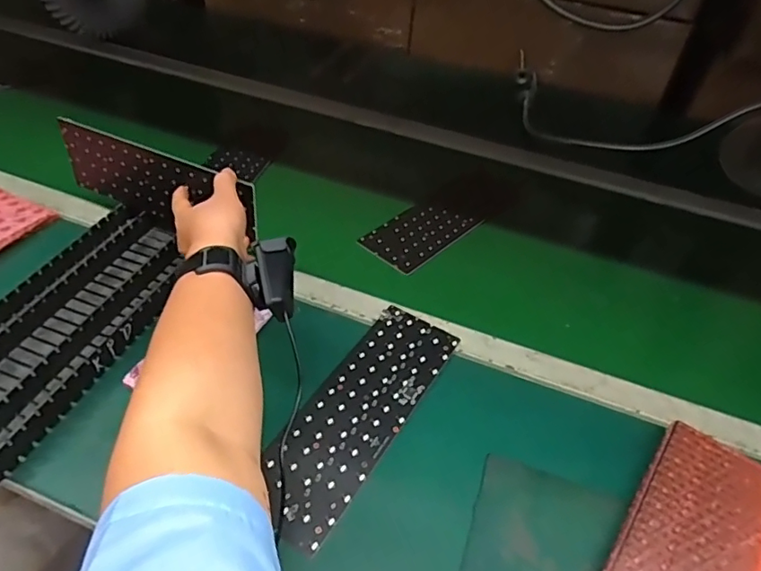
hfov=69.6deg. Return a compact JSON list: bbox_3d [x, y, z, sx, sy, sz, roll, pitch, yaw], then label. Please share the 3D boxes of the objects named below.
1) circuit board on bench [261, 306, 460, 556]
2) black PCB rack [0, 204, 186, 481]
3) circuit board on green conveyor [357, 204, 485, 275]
[{"bbox_3d":[-0.021,0.121,0.545,0.088,0.006,0.274,26,47,19],"label":"circuit board on bench"},{"bbox_3d":[-0.345,0.061,0.559,0.150,0.035,0.414,17,45,10],"label":"black PCB rack"},{"bbox_3d":[0.057,-0.076,0.772,0.092,0.007,0.168,34,50,26],"label":"circuit board on green conveyor"}]

